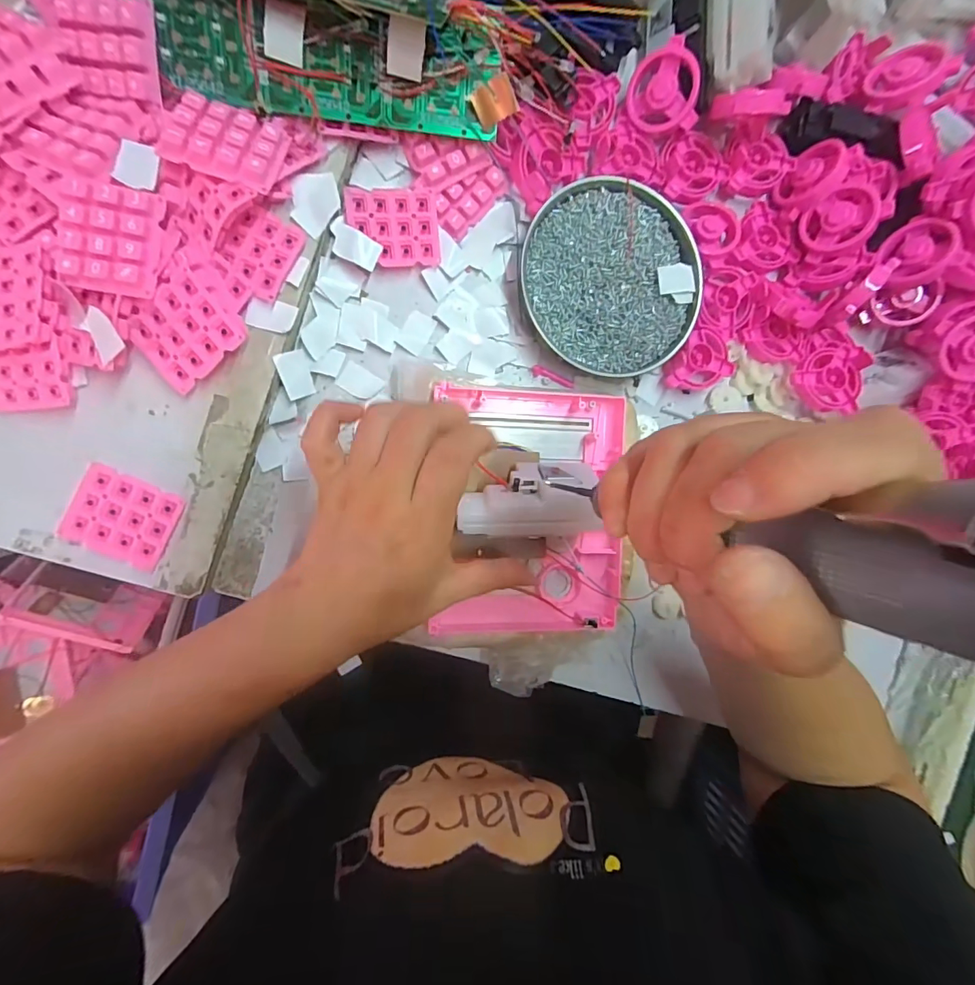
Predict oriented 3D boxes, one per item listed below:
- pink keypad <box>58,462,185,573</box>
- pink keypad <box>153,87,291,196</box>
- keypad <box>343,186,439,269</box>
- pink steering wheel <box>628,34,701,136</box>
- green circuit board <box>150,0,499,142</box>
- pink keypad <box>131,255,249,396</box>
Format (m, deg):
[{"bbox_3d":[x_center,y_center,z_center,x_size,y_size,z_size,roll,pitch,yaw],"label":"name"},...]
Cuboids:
[{"bbox_3d":[-0.230,0.017,0.293,0.057,0.009,0.051,25,89,-10],"label":"pink keypad"},{"bbox_3d":[-0.151,-0.203,0.267,0.058,0.011,0.045,14,75,-16],"label":"pink keypad"},{"bbox_3d":[-0.064,-0.182,0.318,0.059,0.007,0.049,-5,95,-9],"label":"keypad"},{"bbox_3d":[0.124,-0.282,0.327,0.046,0.011,0.051,-10,113,26],"label":"pink steering wheel"},{"bbox_3d":[-0.102,-0.255,0.275,0.207,0.015,0.057,7,115,-11],"label":"green circuit board"},{"bbox_3d":[-0.182,-0.096,0.278,0.059,0.014,0.051,-45,99,-4],"label":"pink keypad"}]

